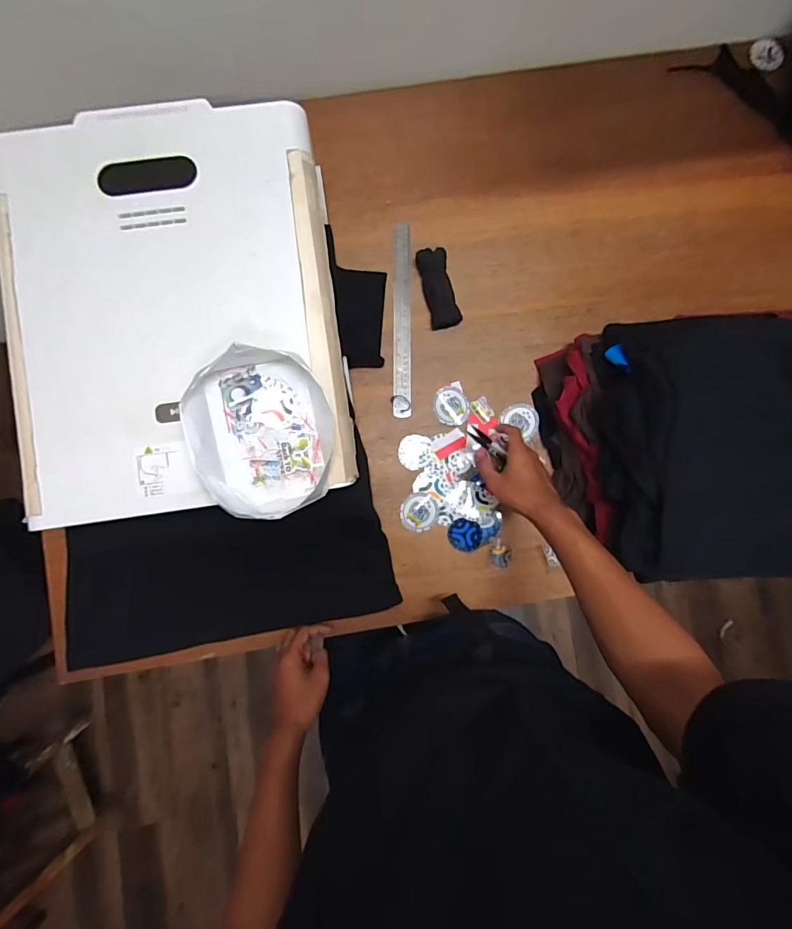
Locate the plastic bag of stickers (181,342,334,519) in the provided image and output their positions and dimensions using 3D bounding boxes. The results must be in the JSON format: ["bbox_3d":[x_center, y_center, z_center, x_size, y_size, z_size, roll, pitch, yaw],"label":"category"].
[{"bbox_3d":[-0.154,-0.036,0.510,0.161,0.045,0.196,-11,86,-1],"label":"plastic bag of stickers"}]

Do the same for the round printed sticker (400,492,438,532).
[{"bbox_3d":[0.038,0.077,0.699,0.061,0.006,0.061,0,86,0],"label":"round printed sticker"}]

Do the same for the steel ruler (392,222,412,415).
[{"bbox_3d":[0.010,-0.240,0.721,0.030,0.005,0.322,0,87,-1],"label":"steel ruler"}]

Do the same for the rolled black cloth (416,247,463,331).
[{"bbox_3d":[0.070,-0.290,0.713,0.046,0.019,0.127,-14,86,-1],"label":"rolled black cloth"}]

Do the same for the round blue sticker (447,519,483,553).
[{"bbox_3d":[0.111,0.114,0.698,0.055,0.004,0.050,0,86,0],"label":"round blue sticker"}]

